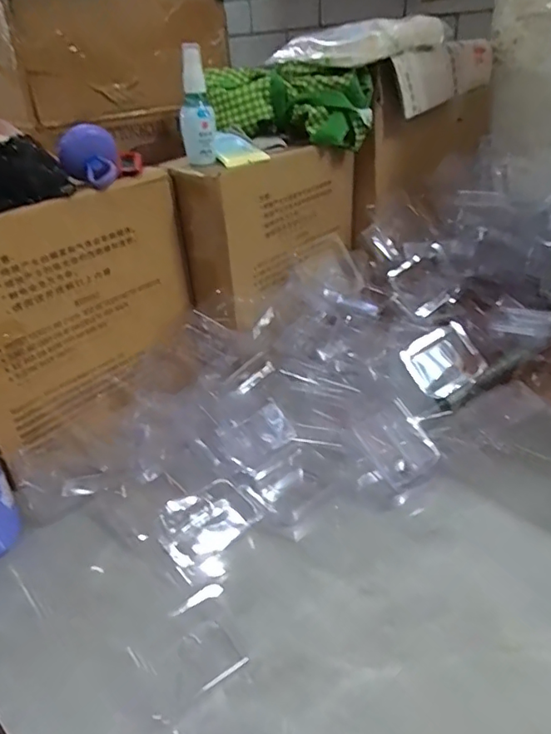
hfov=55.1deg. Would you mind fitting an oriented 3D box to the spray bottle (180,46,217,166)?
[{"bbox_3d":[-0.088,-0.285,0.582,0.038,0.117,0.037,-7,31,-4],"label":"spray bottle"}]

